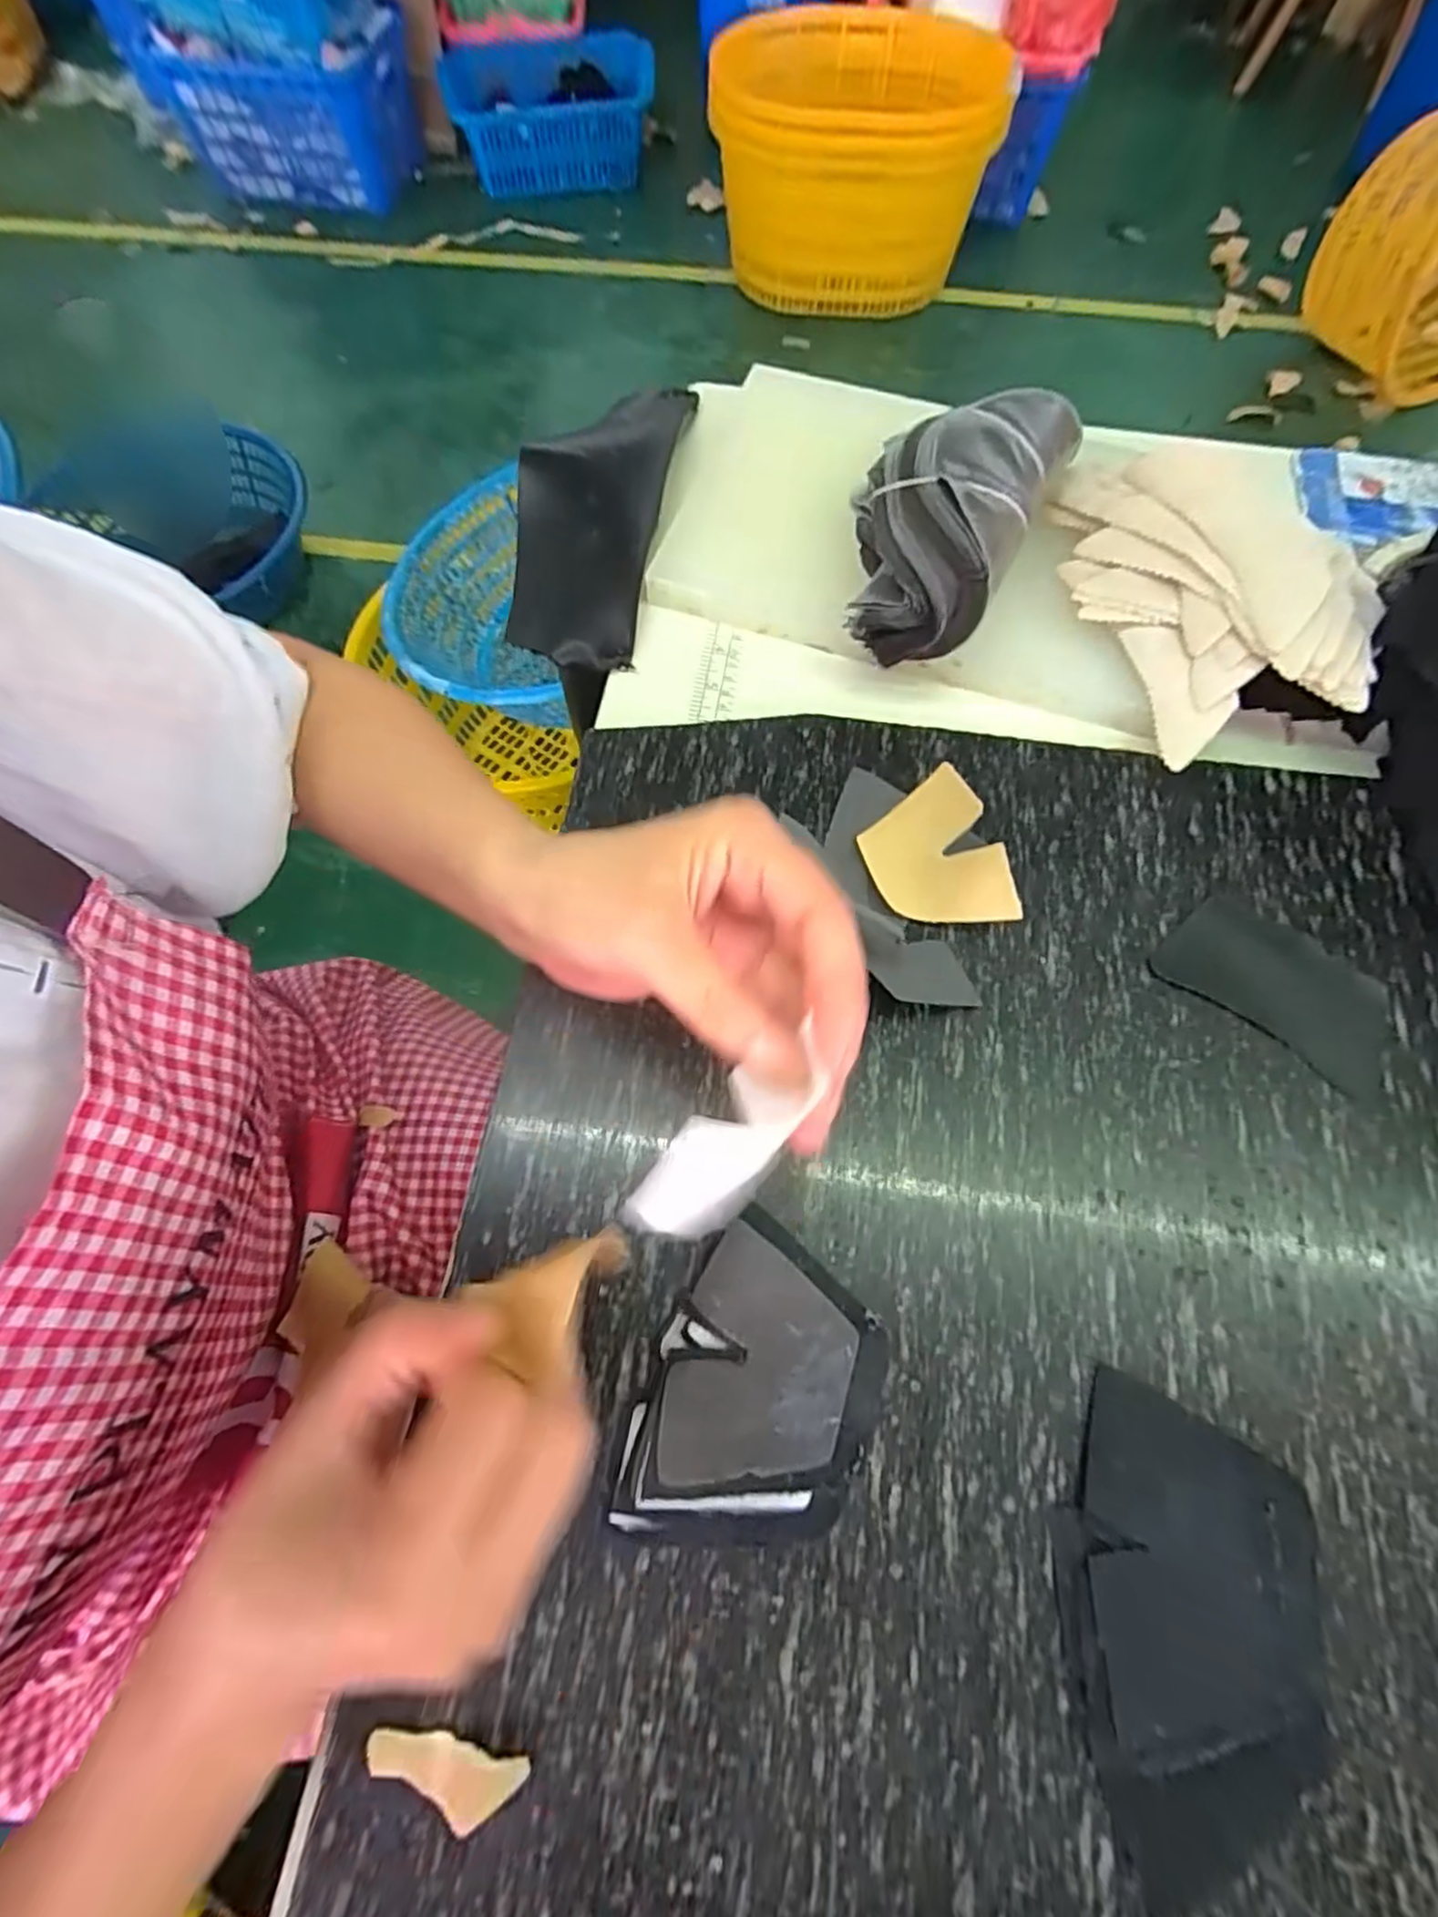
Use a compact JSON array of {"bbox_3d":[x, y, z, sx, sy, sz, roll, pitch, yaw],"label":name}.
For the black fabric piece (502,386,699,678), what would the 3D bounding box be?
[{"bbox_3d":[-0.071,-0.276,0.421,0.074,0.041,0.231,7,68,3],"label":"black fabric piece"}]

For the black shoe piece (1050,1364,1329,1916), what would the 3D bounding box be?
[{"bbox_3d":[0.150,0.212,0.225,0.078,0.011,0.127,9,68,3],"label":"black shoe piece"}]

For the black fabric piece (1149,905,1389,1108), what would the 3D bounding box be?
[{"bbox_3d":[0.246,0.011,0.310,0.095,0.004,0.055,36,72,13],"label":"black fabric piece"}]

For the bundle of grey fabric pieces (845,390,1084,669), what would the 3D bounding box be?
[{"bbox_3d":[0.120,-0.238,0.378,0.089,0.065,0.186,26,70,10],"label":"bundle of grey fabric pieces"}]

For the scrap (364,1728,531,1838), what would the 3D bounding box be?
[{"bbox_3d":[-0.083,0.246,0.212,0.047,0.005,0.017,12,60,5],"label":"scrap"}]

